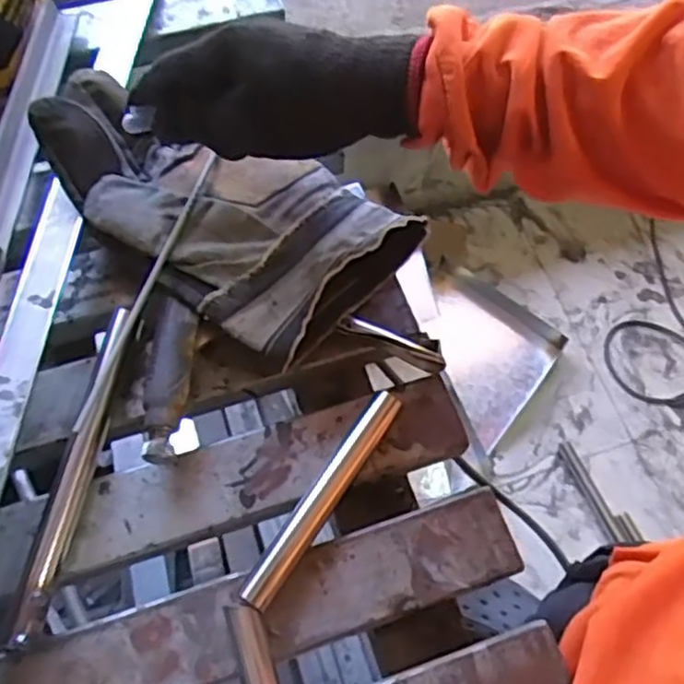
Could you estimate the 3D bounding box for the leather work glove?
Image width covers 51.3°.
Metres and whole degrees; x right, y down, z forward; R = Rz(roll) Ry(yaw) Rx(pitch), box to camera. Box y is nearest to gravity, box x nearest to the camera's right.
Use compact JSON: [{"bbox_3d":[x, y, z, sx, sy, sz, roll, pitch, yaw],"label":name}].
[{"bbox_3d":[-0.079,-0.092,0.448,0.225,0.061,0.138,32,67,12],"label":"leather work glove"}]

